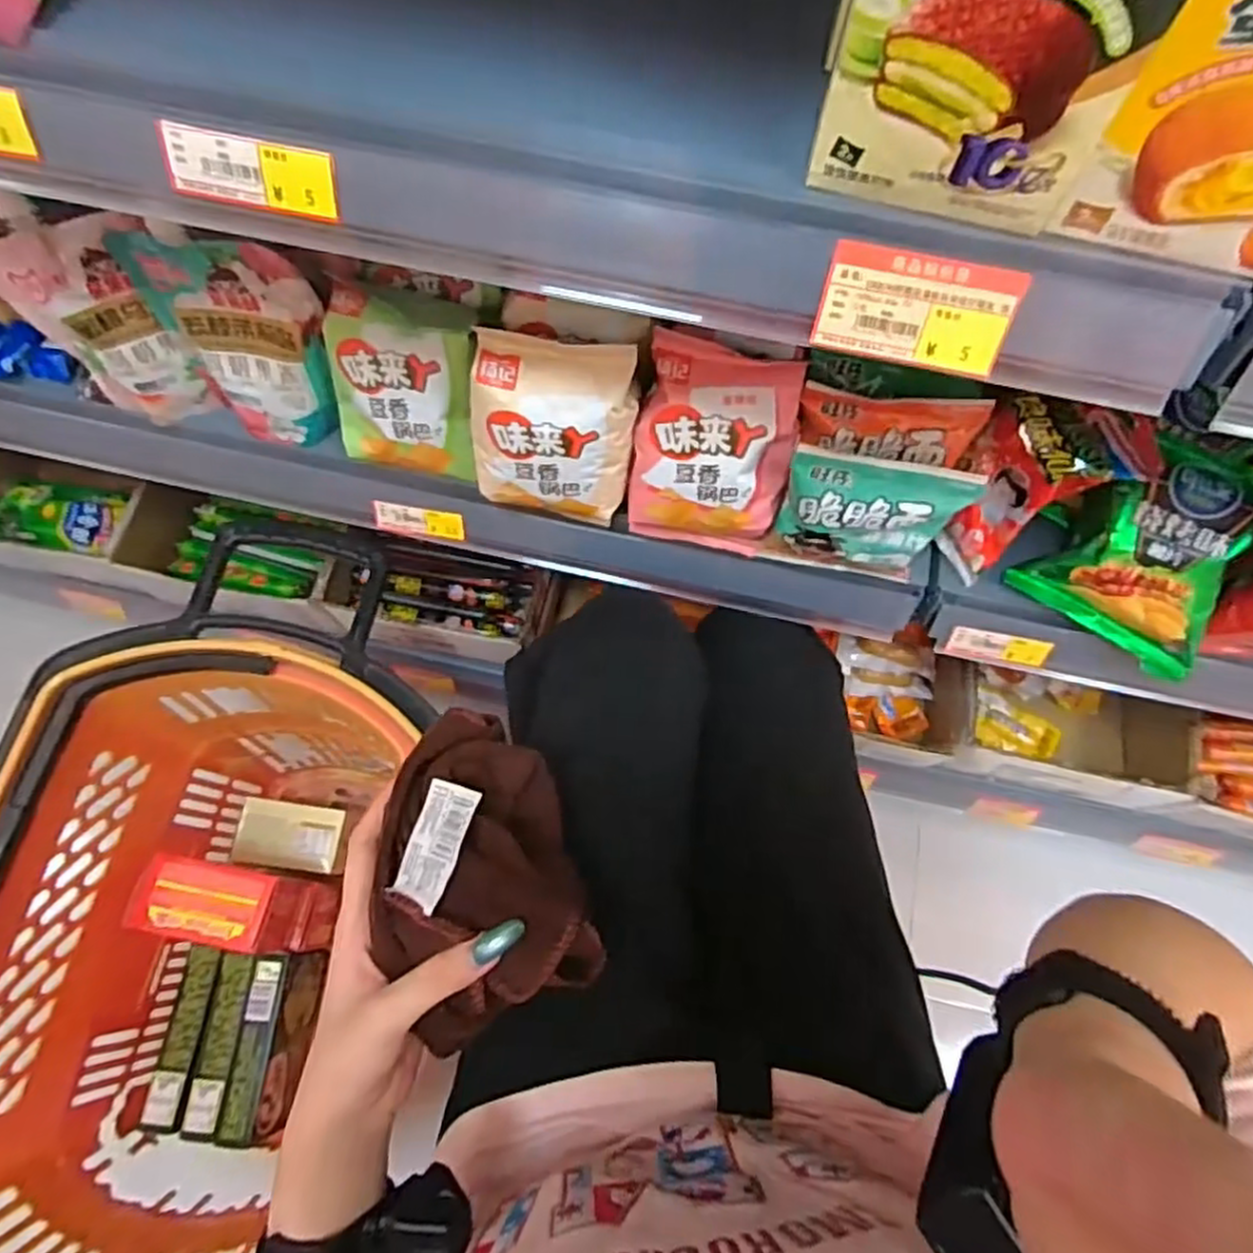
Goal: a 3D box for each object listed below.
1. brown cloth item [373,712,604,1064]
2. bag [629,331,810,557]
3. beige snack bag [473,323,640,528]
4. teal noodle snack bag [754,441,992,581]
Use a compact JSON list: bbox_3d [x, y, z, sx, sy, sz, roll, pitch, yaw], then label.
[{"bbox_3d":[-0.072,0.110,0.346,0.089,0.053,0.137,-17,72,-7],"label":"brown cloth item"},{"bbox_3d":[0.053,-0.103,0.465,0.096,0.141,0.042,11,46,4],"label":"bag"},{"bbox_3d":[-0.047,-0.116,0.452,0.098,0.123,0.045,9,53,1],"label":"beige snack bag"},{"bbox_3d":[0.144,-0.064,0.459,0.100,0.108,0.023,11,71,2],"label":"teal noodle snack bag"}]

